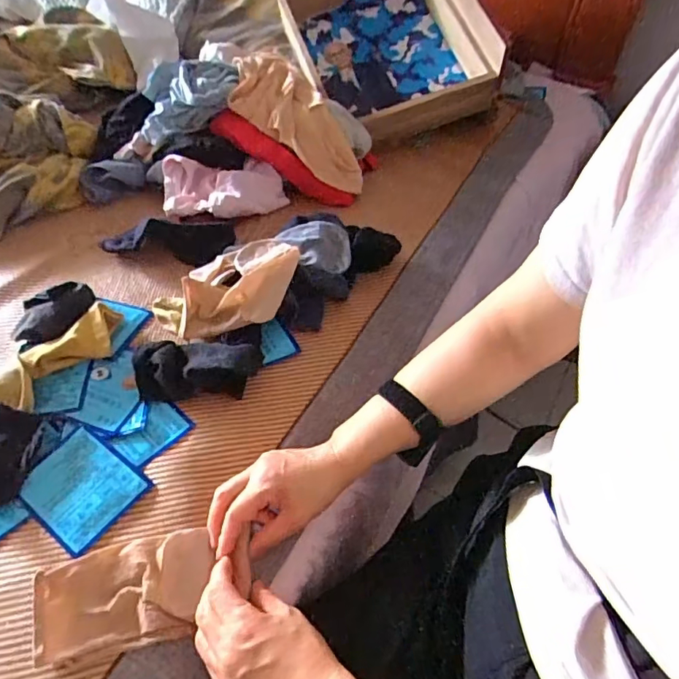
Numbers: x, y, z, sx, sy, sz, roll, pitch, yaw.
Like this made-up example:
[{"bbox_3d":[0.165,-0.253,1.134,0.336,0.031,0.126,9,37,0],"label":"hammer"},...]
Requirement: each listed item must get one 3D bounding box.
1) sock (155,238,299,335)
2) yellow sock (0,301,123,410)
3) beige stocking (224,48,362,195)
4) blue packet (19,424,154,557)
[{"bbox_3d":[-0.127,-0.069,0.617,0.142,0.060,0.157,22,52,17],"label":"sock"},{"bbox_3d":[-0.310,0.023,0.563,0.058,0.039,0.169,26,53,20],"label":"yellow sock"},{"bbox_3d":[-0.073,-0.333,0.766,0.125,0.052,0.270,-35,82,-28],"label":"beige stocking"},{"bbox_3d":[-0.248,0.140,0.487,0.104,0.006,0.086,30,55,22],"label":"blue packet"}]

